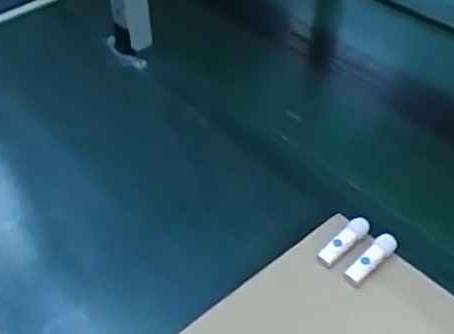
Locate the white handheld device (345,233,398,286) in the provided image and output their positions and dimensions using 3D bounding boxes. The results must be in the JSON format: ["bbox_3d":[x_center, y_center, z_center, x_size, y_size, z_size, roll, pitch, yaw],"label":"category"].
[{"bbox_3d":[0.143,0.090,0.585,0.019,0.015,0.064,34,55,31],"label":"white handheld device"}]

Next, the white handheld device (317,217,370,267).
[{"bbox_3d":[0.118,0.075,0.599,0.065,0.014,0.018,-32,52,-27],"label":"white handheld device"}]

